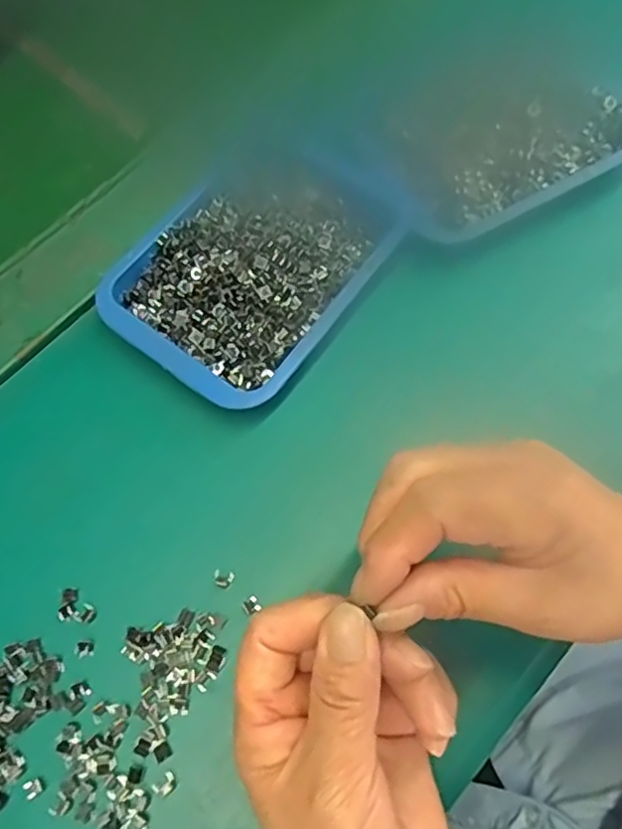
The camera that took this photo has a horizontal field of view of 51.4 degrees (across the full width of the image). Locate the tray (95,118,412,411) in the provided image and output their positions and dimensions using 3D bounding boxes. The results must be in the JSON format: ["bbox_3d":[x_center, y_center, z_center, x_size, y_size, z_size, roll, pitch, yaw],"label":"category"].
[{"bbox_3d":[-0.029,-0.089,0.358,0.118,0.022,0.164,36,75,14],"label":"tray"}]

